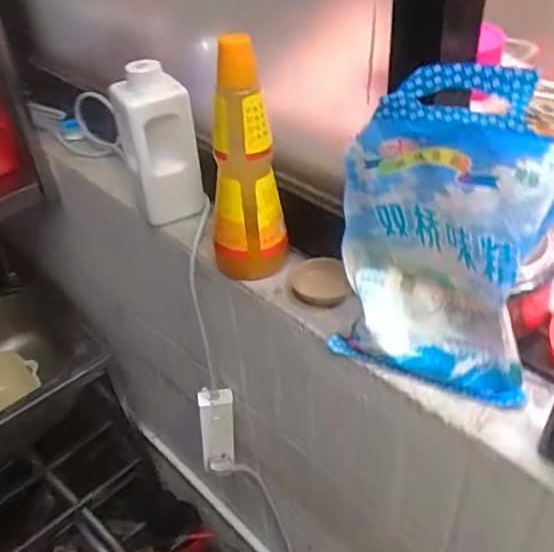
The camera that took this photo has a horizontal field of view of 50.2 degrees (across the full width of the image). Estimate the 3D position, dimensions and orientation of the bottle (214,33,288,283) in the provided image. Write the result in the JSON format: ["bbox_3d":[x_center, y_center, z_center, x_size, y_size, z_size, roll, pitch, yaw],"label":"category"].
[{"bbox_3d":[-0.040,-0.126,0.667,0.081,0.271,0.091,-8,39,-5],"label":"bottle"}]

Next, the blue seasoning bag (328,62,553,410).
[{"bbox_3d":[0.144,-0.029,0.506,0.177,0.297,0.074,5,40,11],"label":"blue seasoning bag"}]

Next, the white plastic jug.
[{"bbox_3d":[-0.157,-0.174,0.787,0.089,0.197,0.091,-15,40,-12],"label":"white plastic jug"}]

